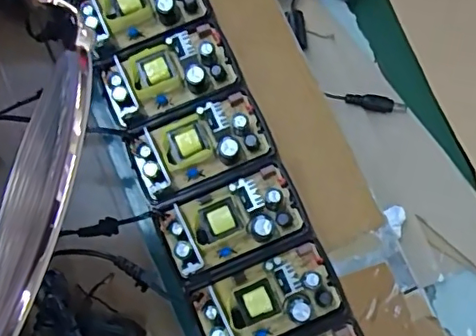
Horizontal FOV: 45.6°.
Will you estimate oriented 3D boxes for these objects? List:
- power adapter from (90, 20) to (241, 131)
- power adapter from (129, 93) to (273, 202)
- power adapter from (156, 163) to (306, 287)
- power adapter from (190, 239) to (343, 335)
[{"bbox_3d":[-0.042,-0.057,0.337,0.076,0.025,0.042,-24,78,-3],"label":"power adapter"},{"bbox_3d":[-0.023,-0.014,0.329,0.076,0.021,0.044,-26,78,-3],"label":"power adapter"},{"bbox_3d":[-0.003,0.029,0.318,0.076,0.021,0.047,-23,78,-3],"label":"power adapter"},{"bbox_3d":[0.016,0.073,0.311,0.078,0.027,0.044,-24,78,-3],"label":"power adapter"}]

